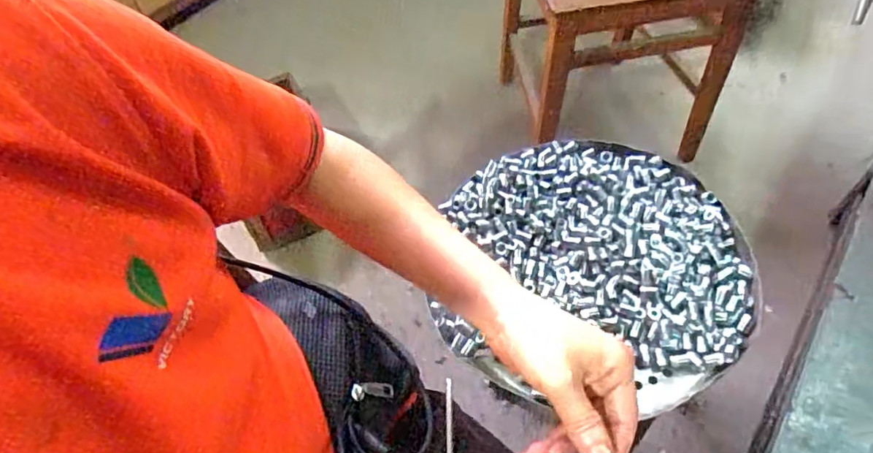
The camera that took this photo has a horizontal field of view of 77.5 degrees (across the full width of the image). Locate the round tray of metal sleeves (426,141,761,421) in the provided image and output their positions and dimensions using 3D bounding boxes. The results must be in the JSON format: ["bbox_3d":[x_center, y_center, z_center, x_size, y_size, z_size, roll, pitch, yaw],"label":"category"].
[{"bbox_3d":[0.202,0.035,0.680,0.349,0.056,0.358,-1,53,5],"label":"round tray of metal sleeves"}]

